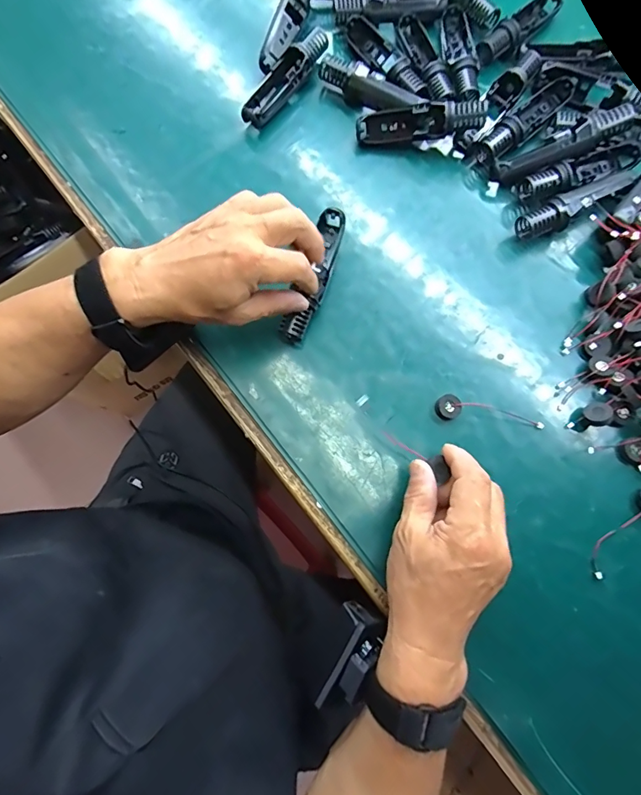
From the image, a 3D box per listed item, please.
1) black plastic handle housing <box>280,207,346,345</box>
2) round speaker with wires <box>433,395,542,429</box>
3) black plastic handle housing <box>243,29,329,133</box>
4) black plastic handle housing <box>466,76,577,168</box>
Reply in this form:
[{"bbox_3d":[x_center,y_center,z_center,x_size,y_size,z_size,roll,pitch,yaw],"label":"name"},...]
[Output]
[{"bbox_3d":[-0.005,-0.110,0.392,0.026,0.027,0.125,18,80,5],"label":"black plastic handle housing"},{"bbox_3d":[0.147,0.014,0.374,0.092,0.011,0.021,8,76,3],"label":"round speaker with wires"},{"bbox_3d":[-0.036,-0.332,0.447,0.029,0.029,0.122,37,79,9],"label":"black plastic handle housing"},{"bbox_3d":[0.210,-0.282,0.435,0.131,0.028,0.031,-42,79,-9],"label":"black plastic handle housing"}]

